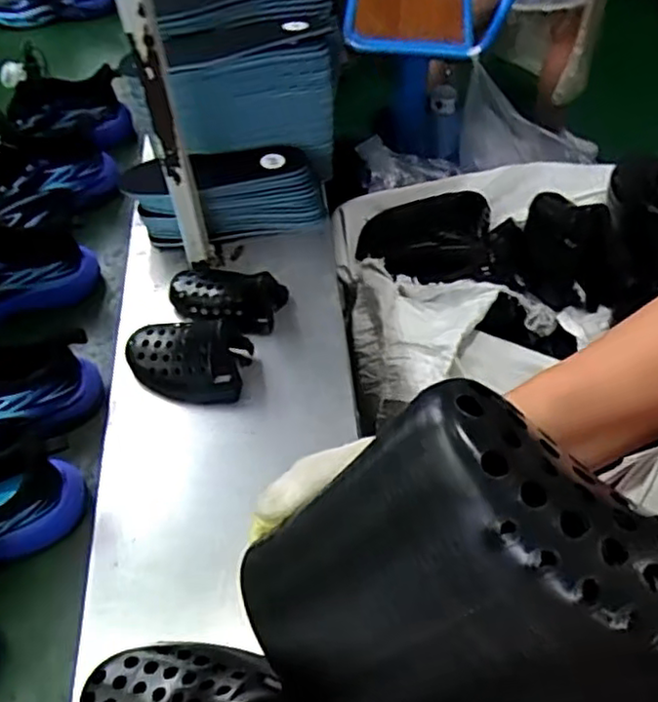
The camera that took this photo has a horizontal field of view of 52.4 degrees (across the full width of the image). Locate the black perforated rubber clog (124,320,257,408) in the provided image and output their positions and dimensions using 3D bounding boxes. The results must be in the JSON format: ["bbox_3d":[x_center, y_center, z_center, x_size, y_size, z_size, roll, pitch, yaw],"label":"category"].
[{"bbox_3d":[-0.140,0.004,0.649,0.119,0.057,0.081,0,52,1],"label":"black perforated rubber clog"}]

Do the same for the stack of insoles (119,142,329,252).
[{"bbox_3d":[-0.120,-0.175,0.777,0.210,0.093,0.073,-11,53,-8],"label":"stack of insoles"}]

